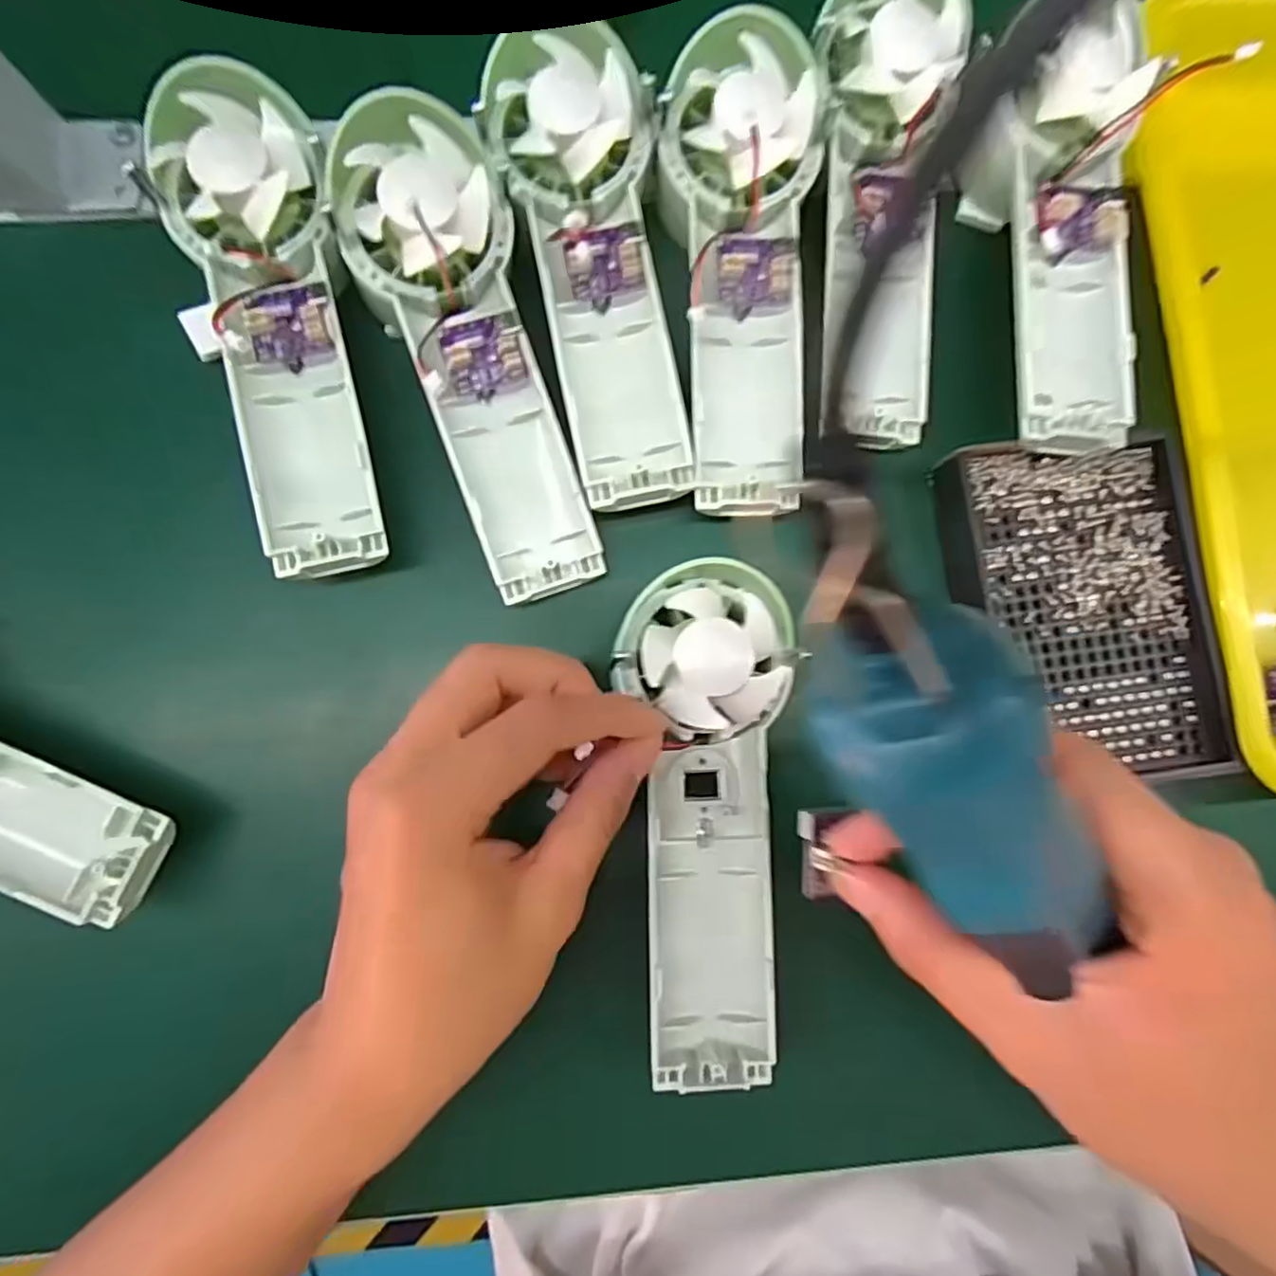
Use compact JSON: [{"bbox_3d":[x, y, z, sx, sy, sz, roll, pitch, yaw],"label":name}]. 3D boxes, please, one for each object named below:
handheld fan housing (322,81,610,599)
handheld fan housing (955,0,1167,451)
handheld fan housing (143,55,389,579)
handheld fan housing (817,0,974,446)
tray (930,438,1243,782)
[{"bbox_3d":[-0.061,-0.103,0.255,0.060,0.031,0.177,-20,99,-5],"label":"handheld fan housing"},{"bbox_3d":[0.171,-0.158,0.270,0.062,0.044,0.173,-2,84,-4],"label":"handheld fan housing"},{"bbox_3d":[-0.135,-0.109,0.246,0.063,0.040,0.175,-11,85,-5],"label":"handheld fan housing"},{"bbox_3d":[0.100,-0.168,0.270,0.054,0.024,0.174,-1,97,-4],"label":"handheld fan housing"},{"bbox_3d":[0.174,-0.011,0.270,0.096,0.017,0.130,-3,84,-4],"label":"tray"}]

